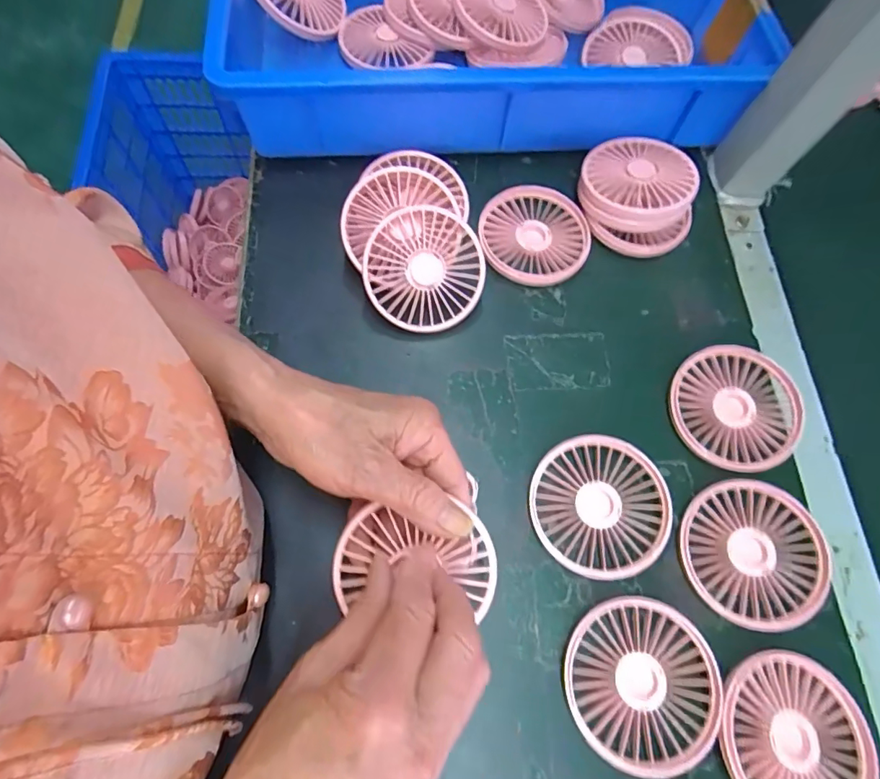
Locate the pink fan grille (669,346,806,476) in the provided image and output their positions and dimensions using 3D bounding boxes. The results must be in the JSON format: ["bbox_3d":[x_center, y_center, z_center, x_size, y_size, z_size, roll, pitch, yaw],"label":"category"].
[{"bbox_3d":[0.212,0.014,0.355,0.087,0.015,0.087,6,69,2],"label":"pink fan grille"}]

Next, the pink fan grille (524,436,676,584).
[{"bbox_3d":[0.105,0.076,0.327,0.088,0.014,0.086,0,69,-1],"label":"pink fan grille"}]

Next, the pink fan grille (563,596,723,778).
[{"bbox_3d":[0.119,0.172,0.293,0.087,0.011,0.086,-5,69,-3],"label":"pink fan grille"}]

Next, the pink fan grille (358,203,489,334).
[{"bbox_3d":[-0.010,-0.087,0.360,0.083,0.015,0.085,-1,100,-5],"label":"pink fan grille"}]

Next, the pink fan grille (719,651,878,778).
[{"bbox_3d":[0.207,0.202,0.283,0.089,0.012,0.087,2,69,0],"label":"pink fan grille"}]

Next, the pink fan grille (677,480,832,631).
[{"bbox_3d":[0.203,0.104,0.318,0.088,0.008,0.085,0,69,-1],"label":"pink fan grille"}]

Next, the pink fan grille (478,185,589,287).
[{"bbox_3d":[0.078,-0.123,0.403,0.087,0.018,0.084,-6,69,-3],"label":"pink fan grille"}]

